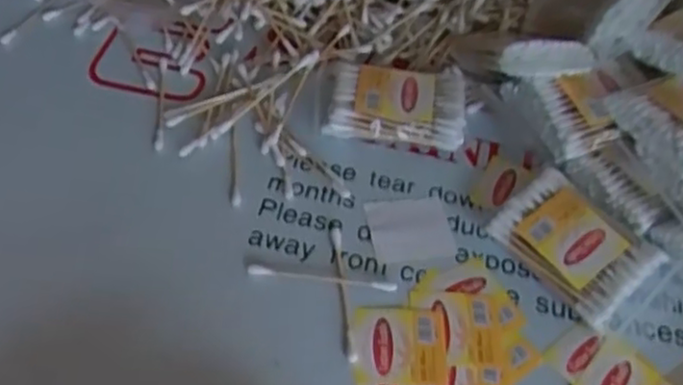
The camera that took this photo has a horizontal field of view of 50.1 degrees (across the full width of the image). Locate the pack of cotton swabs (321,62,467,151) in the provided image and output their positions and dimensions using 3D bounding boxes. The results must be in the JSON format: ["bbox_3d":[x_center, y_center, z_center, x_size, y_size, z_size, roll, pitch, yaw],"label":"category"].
[{"bbox_3d":[0.032,-0.051,0.420,0.076,0.021,0.054,9,50,0],"label":"pack of cotton swabs"}]

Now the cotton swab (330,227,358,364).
[{"bbox_3d":[0.001,0.048,0.355,0.005,0.004,0.074,-1,51,-8],"label":"cotton swab"}]

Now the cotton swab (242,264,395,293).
[{"bbox_3d":[-0.010,0.042,0.359,0.074,0.004,0.006,9,50,0],"label":"cotton swab"}]

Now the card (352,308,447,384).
[{"bbox_3d":[0.027,0.071,0.341,0.043,0.004,0.038,4,50,-4],"label":"card"}]

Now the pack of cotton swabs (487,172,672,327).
[{"bbox_3d":[0.120,0.025,0.372,0.055,0.020,0.073,-33,61,-29],"label":"pack of cotton swabs"}]

